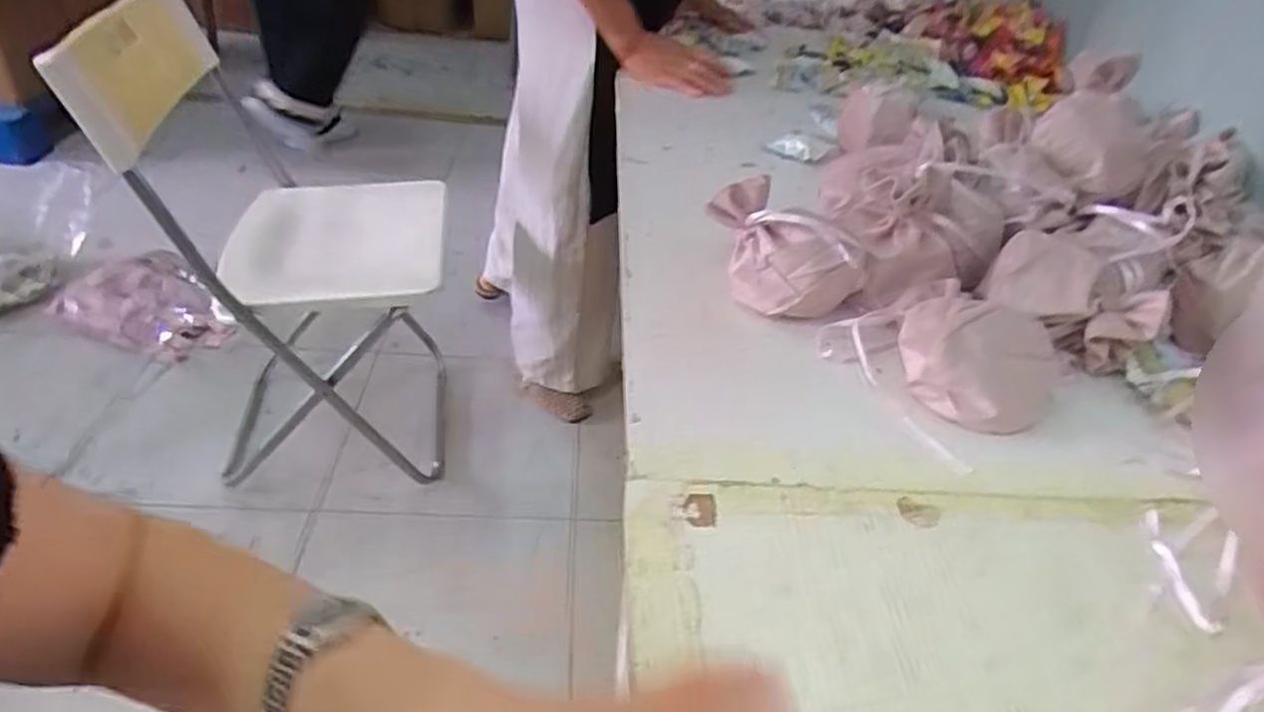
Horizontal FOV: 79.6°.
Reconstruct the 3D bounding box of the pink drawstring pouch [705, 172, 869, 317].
[{"bbox_3d":[0.127,-0.085,0.641,0.079,0.090,0.116,-18,43,-26],"label":"pink drawstring pouch"}]

